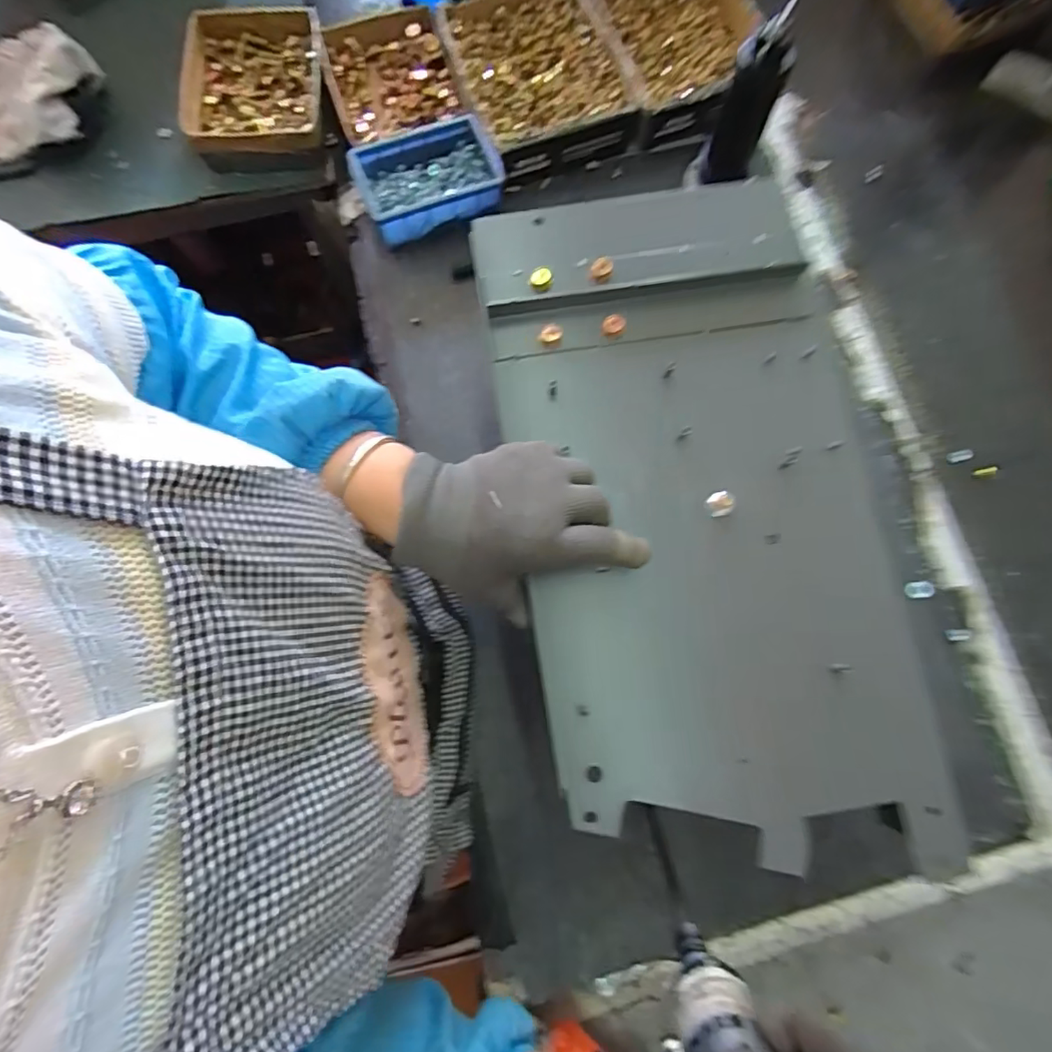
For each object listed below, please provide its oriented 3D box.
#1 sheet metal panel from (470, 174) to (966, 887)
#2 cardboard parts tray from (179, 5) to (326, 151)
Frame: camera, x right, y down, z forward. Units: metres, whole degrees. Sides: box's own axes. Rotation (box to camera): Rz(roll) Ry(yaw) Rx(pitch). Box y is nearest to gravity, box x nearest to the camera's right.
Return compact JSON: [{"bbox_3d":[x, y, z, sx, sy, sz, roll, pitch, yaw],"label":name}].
[{"bbox_3d":[0.117,-0.023,0.394,0.243,0.028,0.472,-8,79,-3],"label":"sheet metal panel"},{"bbox_3d":[-0.302,-0.485,0.615,0.152,0.040,0.167,-3,79,-2],"label":"cardboard parts tray"}]

